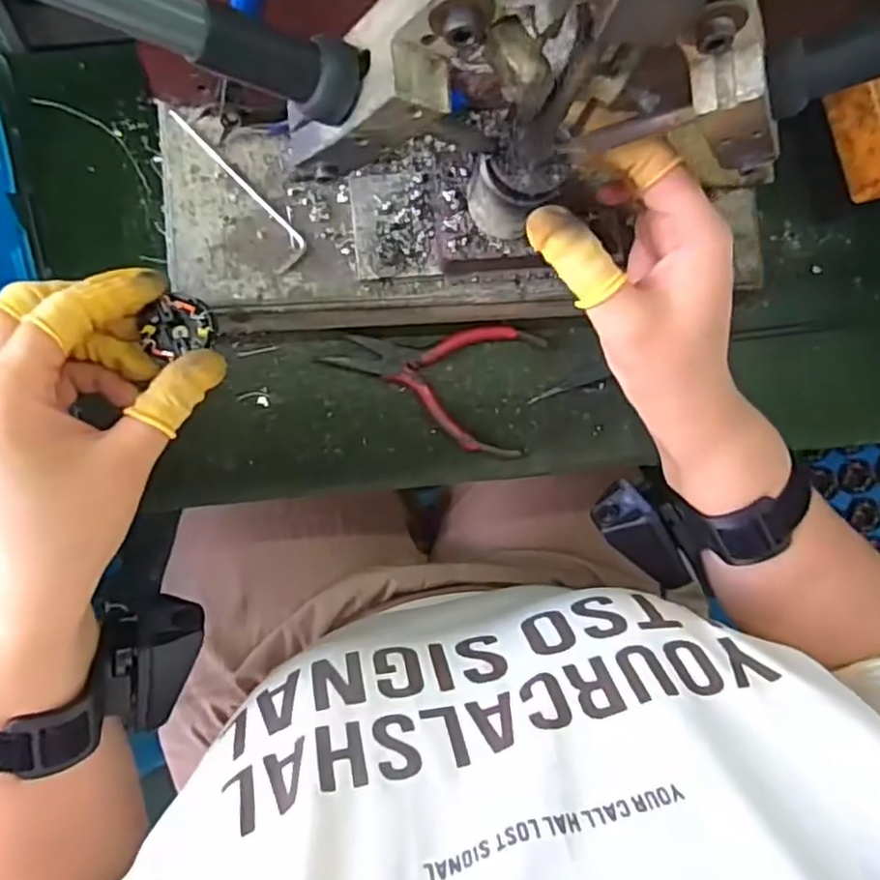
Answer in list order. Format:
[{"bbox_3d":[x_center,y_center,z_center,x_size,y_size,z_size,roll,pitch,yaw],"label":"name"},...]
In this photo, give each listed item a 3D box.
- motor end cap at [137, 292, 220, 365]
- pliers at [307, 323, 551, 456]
[{"bbox_3d":[-0.107,-0.047,0.281,0.029,0.009,0.025,-17,90,-7],"label":"motor end cap"},{"bbox_3d":[-0.002,-0.037,0.371,0.113,0.010,0.069,16,87,-6],"label":"pliers"}]

